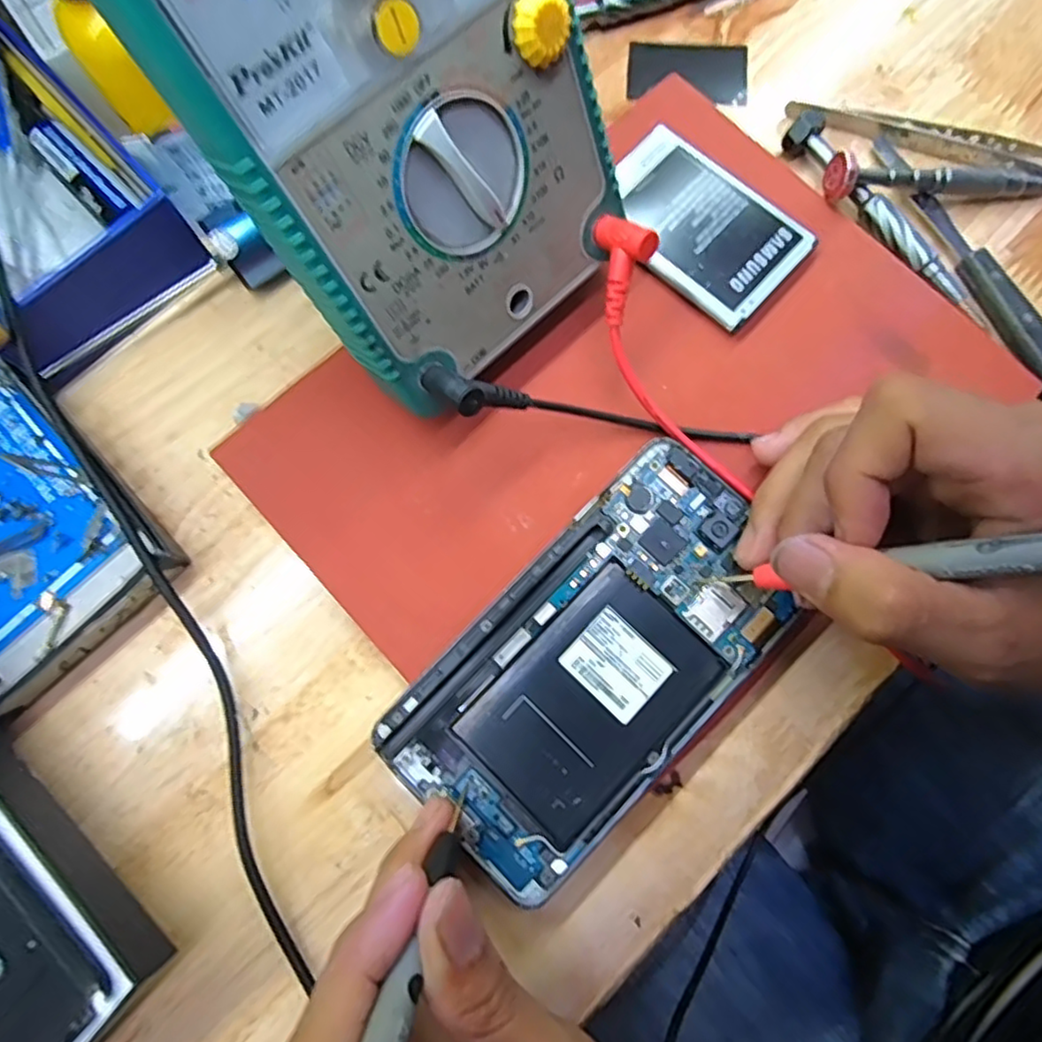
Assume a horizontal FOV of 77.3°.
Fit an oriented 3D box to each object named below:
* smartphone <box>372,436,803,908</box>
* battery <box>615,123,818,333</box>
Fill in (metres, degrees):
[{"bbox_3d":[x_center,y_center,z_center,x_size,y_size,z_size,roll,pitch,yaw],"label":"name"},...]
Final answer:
[{"bbox_3d":[0.027,0.046,0.221,0.076,0.005,0.145,44,82,8],"label":"smartphone"},{"bbox_3d":[0.068,-0.116,0.256,0.080,0.008,0.050,44,82,8],"label":"battery"}]

